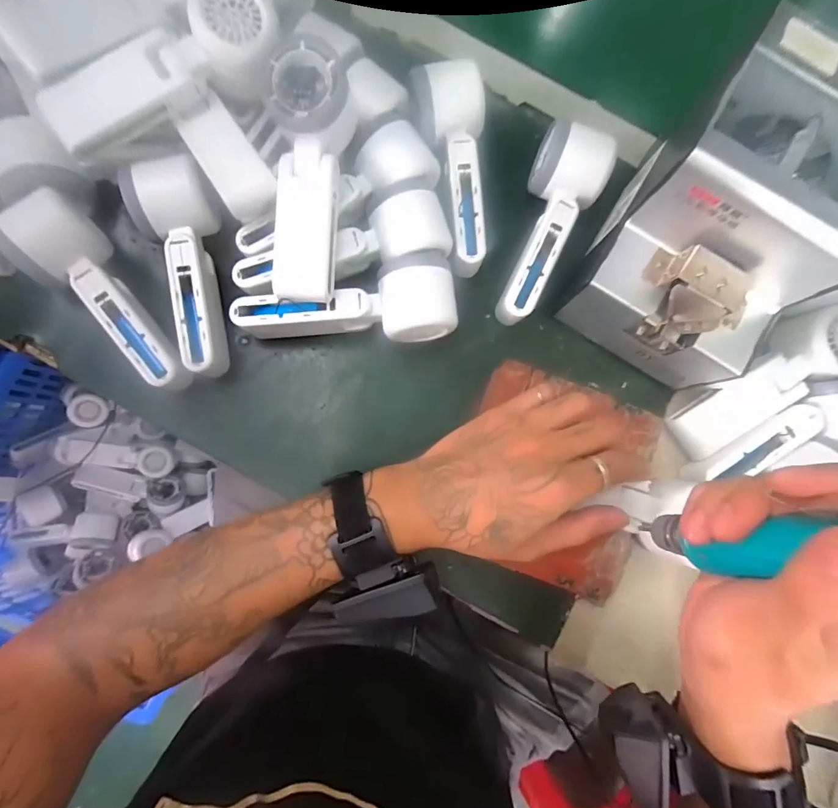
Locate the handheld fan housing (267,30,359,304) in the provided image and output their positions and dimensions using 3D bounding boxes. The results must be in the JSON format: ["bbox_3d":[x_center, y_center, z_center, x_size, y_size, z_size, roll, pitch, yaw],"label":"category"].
[{"bbox_3d":[-0.078,-0.157,0.314,0.052,0.050,0.166,5,96,-3],"label":"handheld fan housing"}]

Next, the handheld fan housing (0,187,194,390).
[{"bbox_3d":[-0.224,-0.077,0.318,0.053,0.056,0.145,-44,87,-8],"label":"handheld fan housing"}]

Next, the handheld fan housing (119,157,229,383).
[{"bbox_3d":[-0.175,-0.099,0.336,0.050,0.061,0.152,-10,83,-5],"label":"handheld fan housing"}]

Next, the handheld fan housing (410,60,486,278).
[{"bbox_3d":[0.024,-0.183,0.354,0.058,0.056,0.154,-1,82,-3],"label":"handheld fan housing"}]

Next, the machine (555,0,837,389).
[{"bbox_3d":[0.211,-0.118,0.313,0.119,0.147,0.164,34,82,1],"label":"machine"}]

